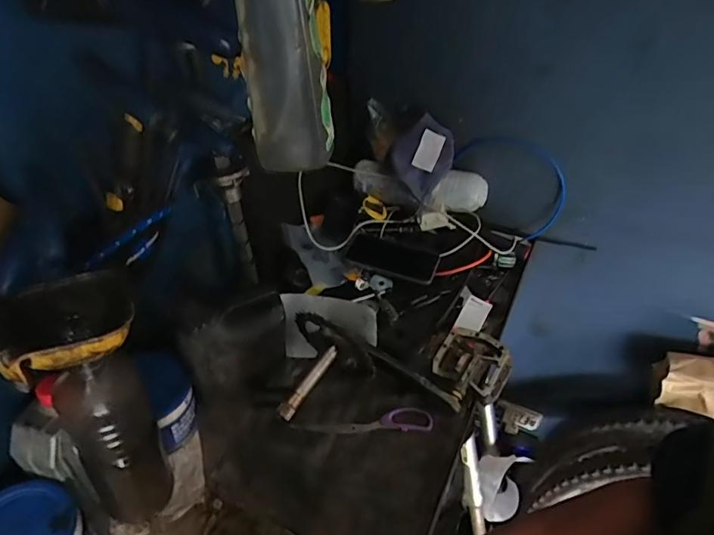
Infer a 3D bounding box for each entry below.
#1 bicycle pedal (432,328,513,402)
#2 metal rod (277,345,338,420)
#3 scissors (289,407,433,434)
[{"bbox_3d":[0.173,0.137,0.712,0.103,0.024,0.099,28,48,26],"label":"bicycle pedal"},{"bbox_3d":[-0.065,0.154,0.657,0.022,0.014,0.116,27,62,25],"label":"metal rod"},{"bbox_3d":[0.007,0.212,0.672,0.193,0.014,0.038,1,42,-1],"label":"scissors"}]

